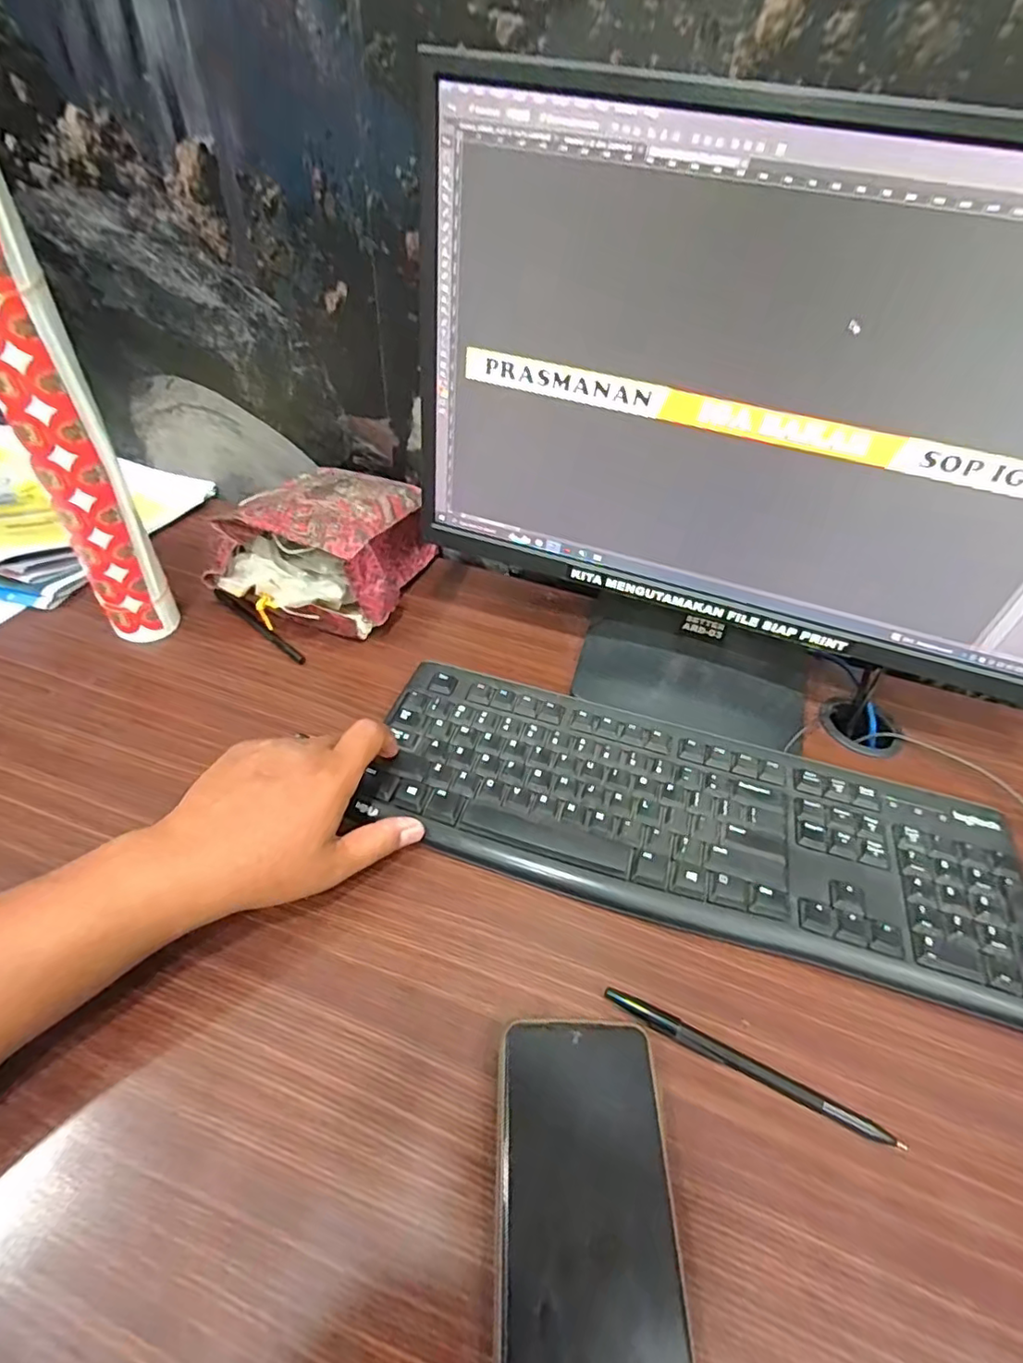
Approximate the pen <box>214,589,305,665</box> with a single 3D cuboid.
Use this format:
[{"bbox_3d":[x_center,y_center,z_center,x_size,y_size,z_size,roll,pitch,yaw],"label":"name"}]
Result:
[{"bbox_3d":[-0.225,-0.050,0.520,0.123,0.014,0.010,33,52,25],"label":"pen"}]

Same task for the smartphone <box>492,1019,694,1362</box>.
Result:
[{"bbox_3d":[0.032,0.239,0.251,0.076,0.015,0.163,2,45,-3],"label":"smartphone"}]

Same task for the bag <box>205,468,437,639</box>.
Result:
[{"bbox_3d":[-0.174,-0.121,0.543,0.160,0.095,0.176,13,46,8],"label":"bag"}]

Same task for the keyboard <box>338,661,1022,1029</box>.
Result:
[{"bbox_3d":[0.117,0.092,0.400,0.421,0.017,0.152,15,46,10],"label":"keyboard"}]

